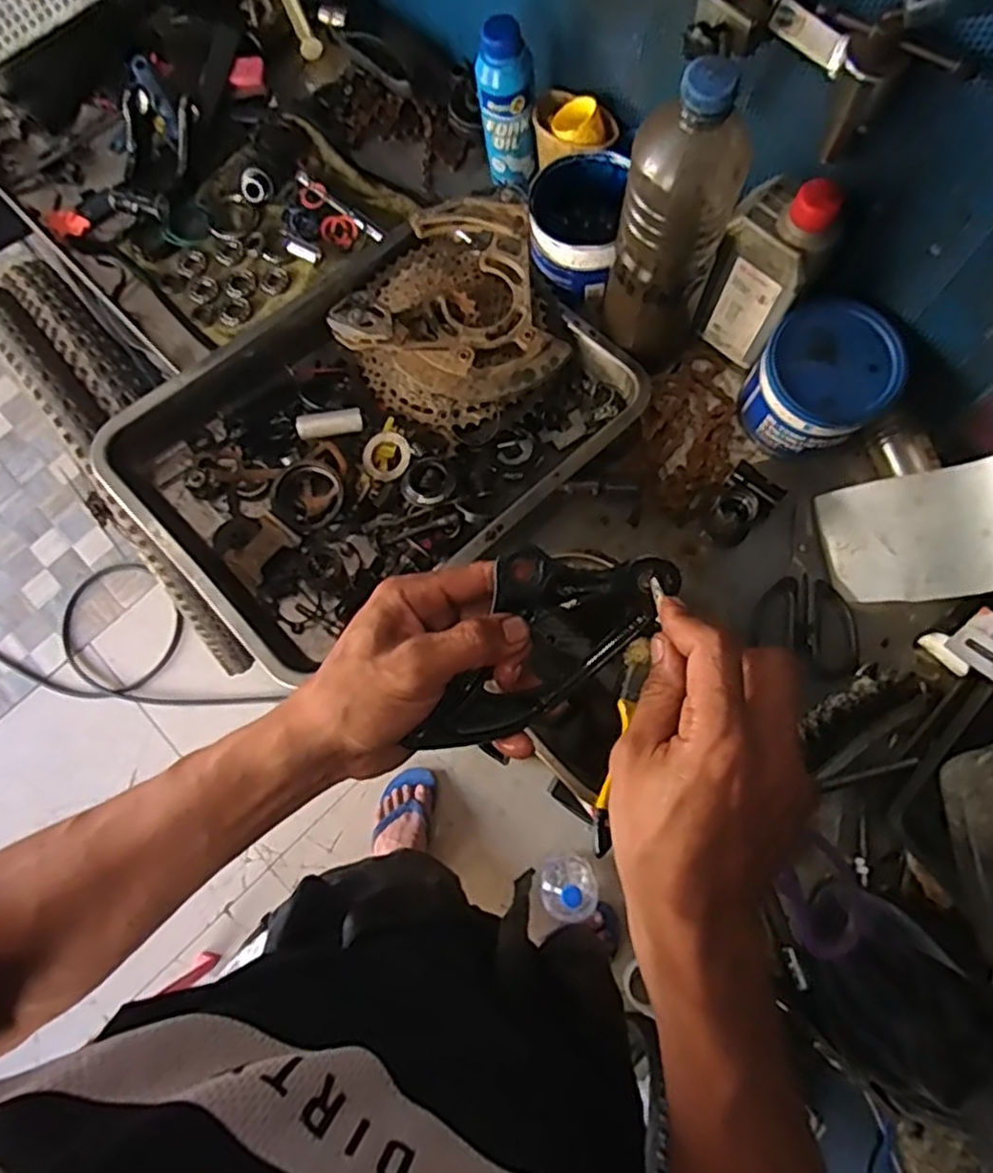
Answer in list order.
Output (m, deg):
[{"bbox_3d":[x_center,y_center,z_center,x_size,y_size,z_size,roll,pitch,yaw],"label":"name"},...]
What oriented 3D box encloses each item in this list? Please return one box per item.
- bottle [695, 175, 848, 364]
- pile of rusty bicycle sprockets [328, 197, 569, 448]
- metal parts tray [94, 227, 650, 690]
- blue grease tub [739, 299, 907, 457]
[{"bbox_3d":[0.212,-0.245,0.571,0.066,0.166,0.047,40,79,12],"label":"bottle"},{"bbox_3d":[-0.043,-0.232,0.617,0.170,0.059,0.187,-1,74,2],"label":"pile of rusty bicycle sprockets"},{"bbox_3d":[-0.101,-0.135,0.610,0.390,0.061,0.296,-43,77,-9],"label":"metal parts tray"},{"bbox_3d":[0.263,-0.164,0.592,0.099,0.083,0.099,-1,74,2],"label":"blue grease tub"}]

